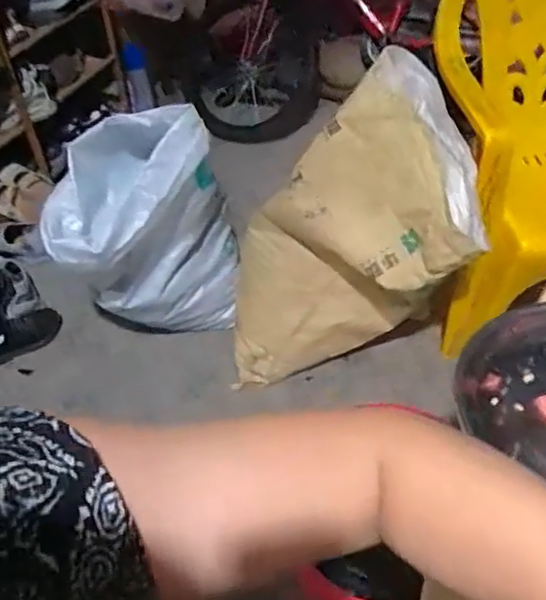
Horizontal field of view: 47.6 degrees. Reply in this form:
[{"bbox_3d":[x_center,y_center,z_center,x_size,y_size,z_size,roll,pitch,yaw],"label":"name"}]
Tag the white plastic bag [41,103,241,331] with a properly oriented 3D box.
[{"bbox_3d":[-0.251,-0.112,1.289,0.332,0.529,0.295,-9,47,-3],"label":"white plastic bag"}]

